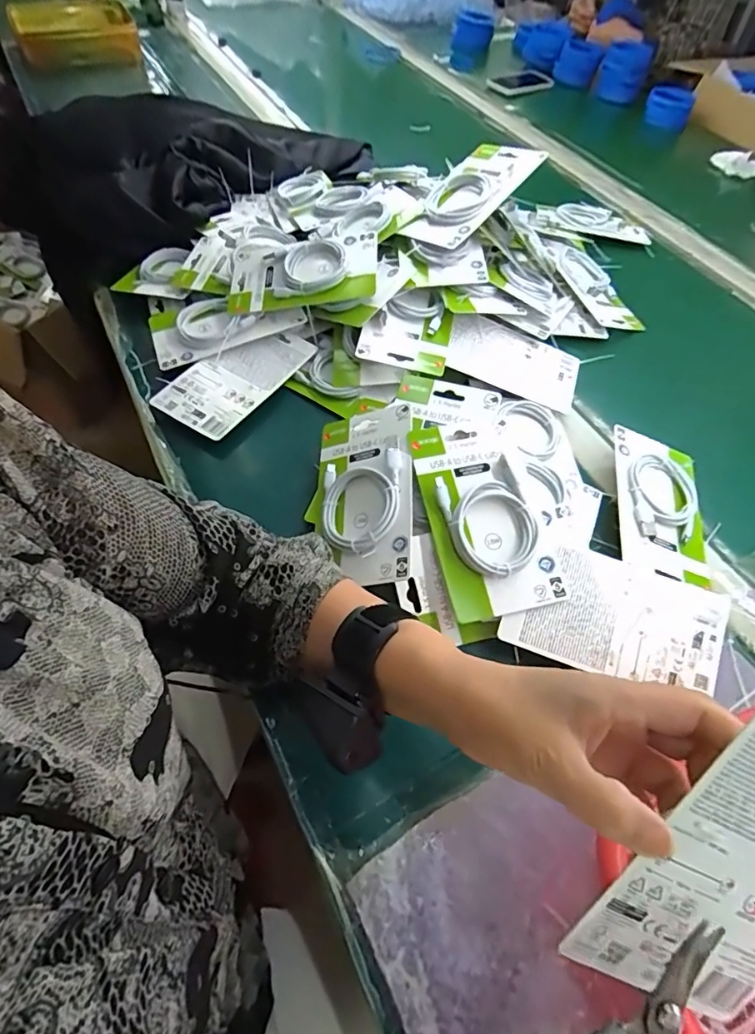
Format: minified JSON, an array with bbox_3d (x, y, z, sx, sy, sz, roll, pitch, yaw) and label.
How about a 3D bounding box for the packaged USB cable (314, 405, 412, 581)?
[{"bbox_3d":[-0.014,-0.024,0.473,0.094,0.017,0.176,-11,60,23],"label":"packaged USB cable"}]

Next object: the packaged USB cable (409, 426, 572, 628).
[{"bbox_3d":[0.094,-0.004,0.454,0.098,0.026,0.179,-15,74,-2],"label":"packaged USB cable"}]

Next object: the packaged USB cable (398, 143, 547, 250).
[{"bbox_3d":[0.114,-0.387,0.619,0.161,0.027,0.100,-44,56,-5],"label":"packaged USB cable"}]

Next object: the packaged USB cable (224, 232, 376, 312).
[{"bbox_3d":[-0.092,-0.298,0.616,0.179,0.022,0.098,-4,73,9],"label":"packaged USB cable"}]

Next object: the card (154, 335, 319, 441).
[{"bbox_3d":[-0.159,-0.164,0.590,0.094,0.009,0.176,30,59,15],"label":"card"}]

